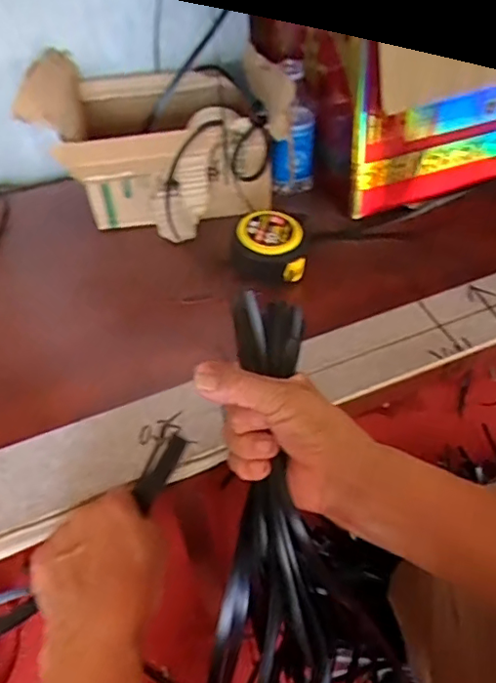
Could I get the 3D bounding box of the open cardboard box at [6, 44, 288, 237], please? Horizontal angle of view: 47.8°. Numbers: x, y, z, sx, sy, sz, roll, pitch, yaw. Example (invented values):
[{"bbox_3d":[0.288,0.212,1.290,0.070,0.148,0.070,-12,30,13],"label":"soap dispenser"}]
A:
[{"bbox_3d":[-0.105,-0.272,0.706,0.290,0.146,0.276,-12,50,-5],"label":"open cardboard box"}]

